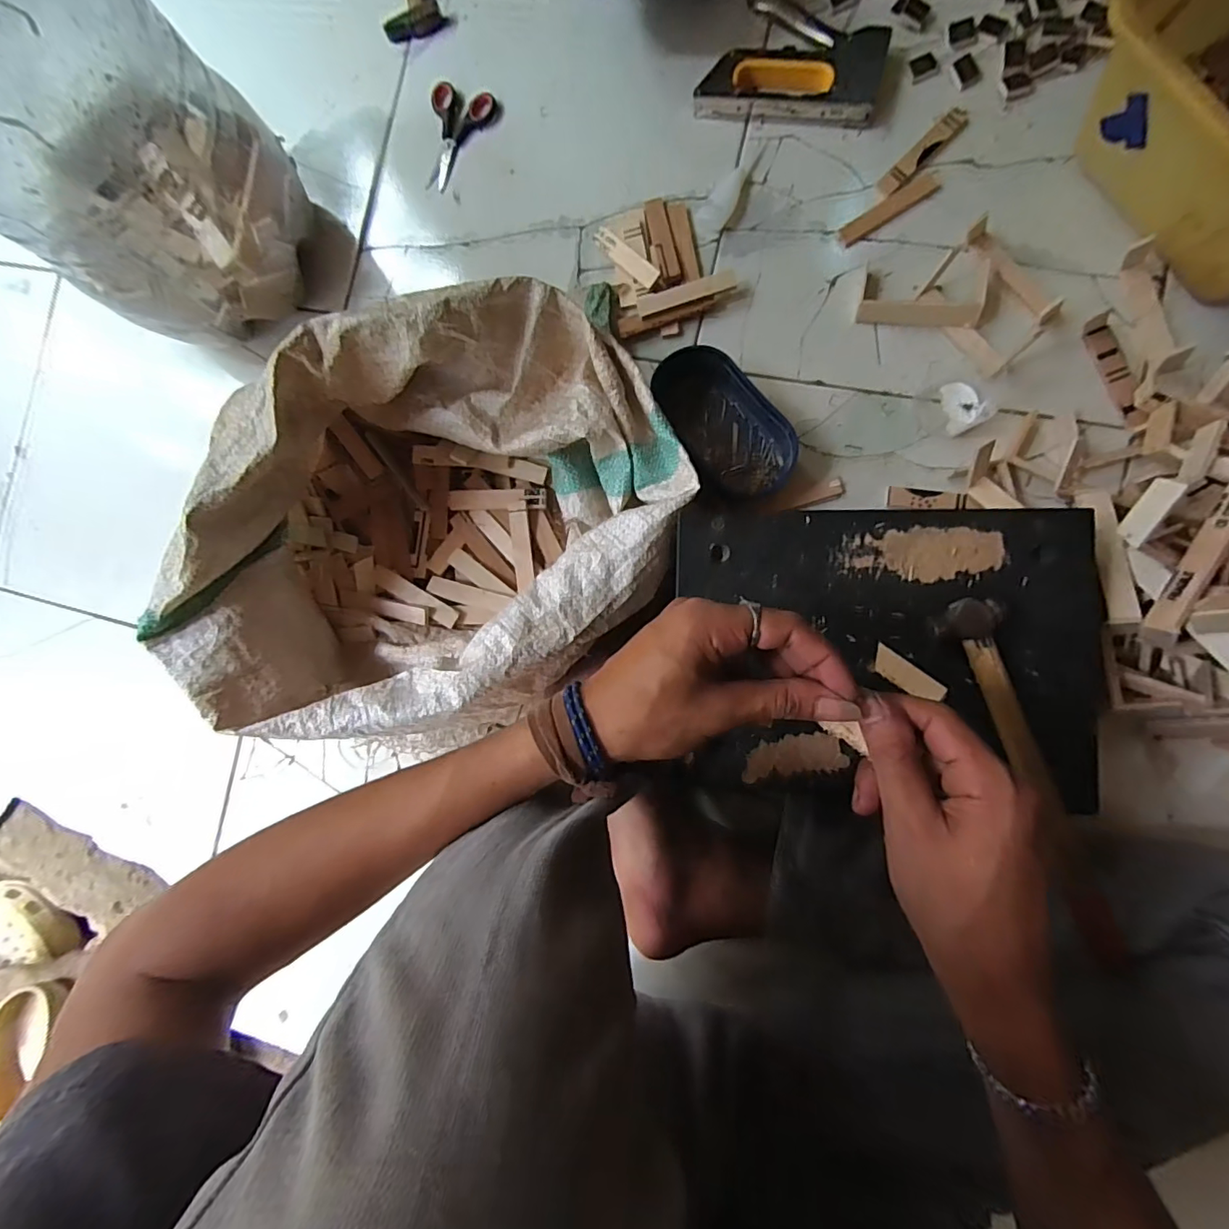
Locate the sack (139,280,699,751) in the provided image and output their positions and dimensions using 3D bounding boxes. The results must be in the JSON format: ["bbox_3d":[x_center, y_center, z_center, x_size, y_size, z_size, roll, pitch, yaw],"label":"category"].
[{"bbox_3d":[-0.145,-0.073,0.468,0.404,0.184,0.296,-16,85,8],"label":"sack"}]

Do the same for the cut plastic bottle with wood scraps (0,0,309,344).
[{"bbox_3d":[-0.421,-0.390,0.461,0.158,0.259,0.190,7,89,9],"label":"cut plastic bottle with wood scraps"}]

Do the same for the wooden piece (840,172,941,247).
[{"bbox_3d":[0.265,-0.390,0.519,0.096,0.006,0.022,-29,84,6],"label":"wooden piece"}]

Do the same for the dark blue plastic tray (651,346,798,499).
[{"bbox_3d":[0.109,-0.185,0.518,0.096,0.043,0.151,-29,84,6],"label":"dark blue plastic tray"}]

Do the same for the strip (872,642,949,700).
[{"bbox_3d":[0.204,0.043,0.374,0.051,0.006,0.020,36,94,9],"label":"strip"}]

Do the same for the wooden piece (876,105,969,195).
[{"bbox_3d":[0.297,-0.445,0.516,0.097,0.004,0.022,-42,83,5],"label":"wooden piece"}]

